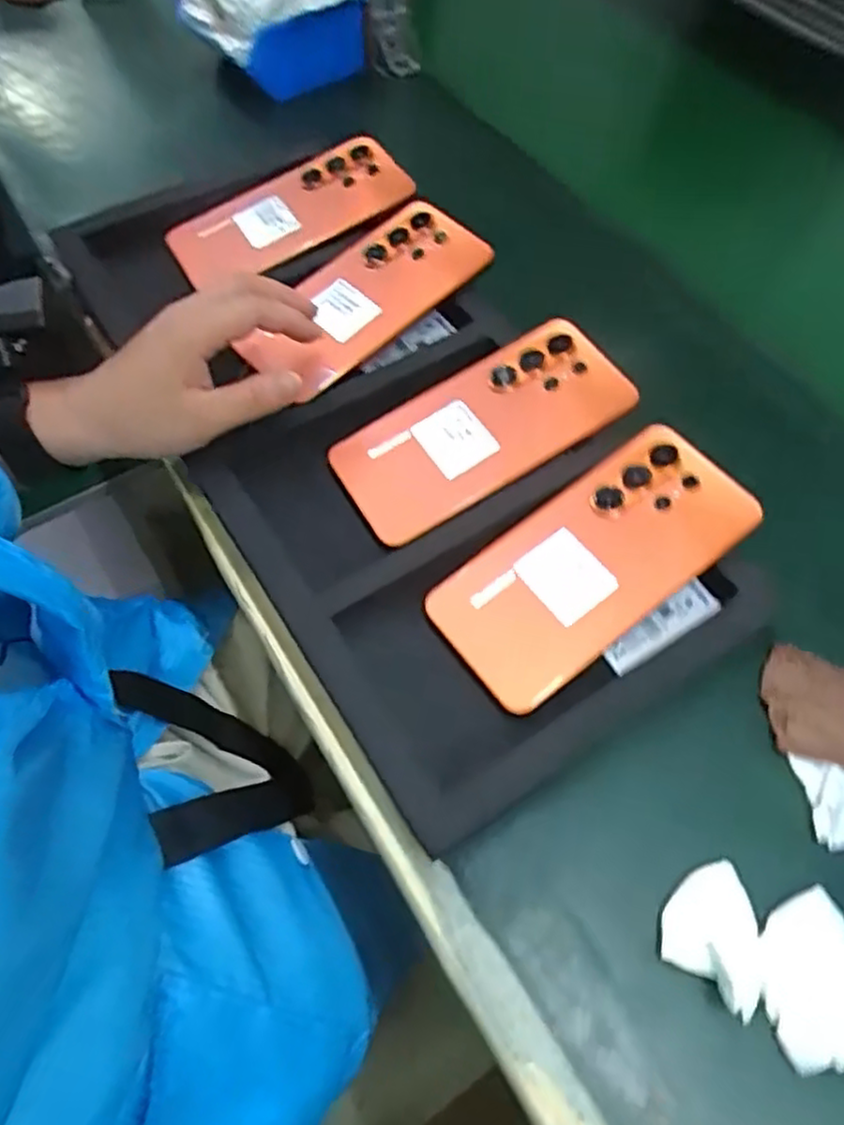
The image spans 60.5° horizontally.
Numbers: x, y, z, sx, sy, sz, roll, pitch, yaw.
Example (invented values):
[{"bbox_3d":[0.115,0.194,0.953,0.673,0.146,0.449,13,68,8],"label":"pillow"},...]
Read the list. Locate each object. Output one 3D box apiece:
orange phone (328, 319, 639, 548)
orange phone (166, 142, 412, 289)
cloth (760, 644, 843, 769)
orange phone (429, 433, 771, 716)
[{"bbox_3d":[0.034,-0.078,0.418,0.170,0.008,0.078,-33,68,-6],"label":"orange phone"},{"bbox_3d":[-0.094,-0.249,0.521,0.169,0.009,0.084,-30,66,-8],"label":"orange phone"},{"bbox_3d":[0.194,0.070,0.357,0.048,0.016,0.055,21,59,10],"label":"cloth"},{"bbox_3d":[0.088,-0.002,0.372,0.167,0.011,0.078,-36,66,-10],"label":"orange phone"}]

